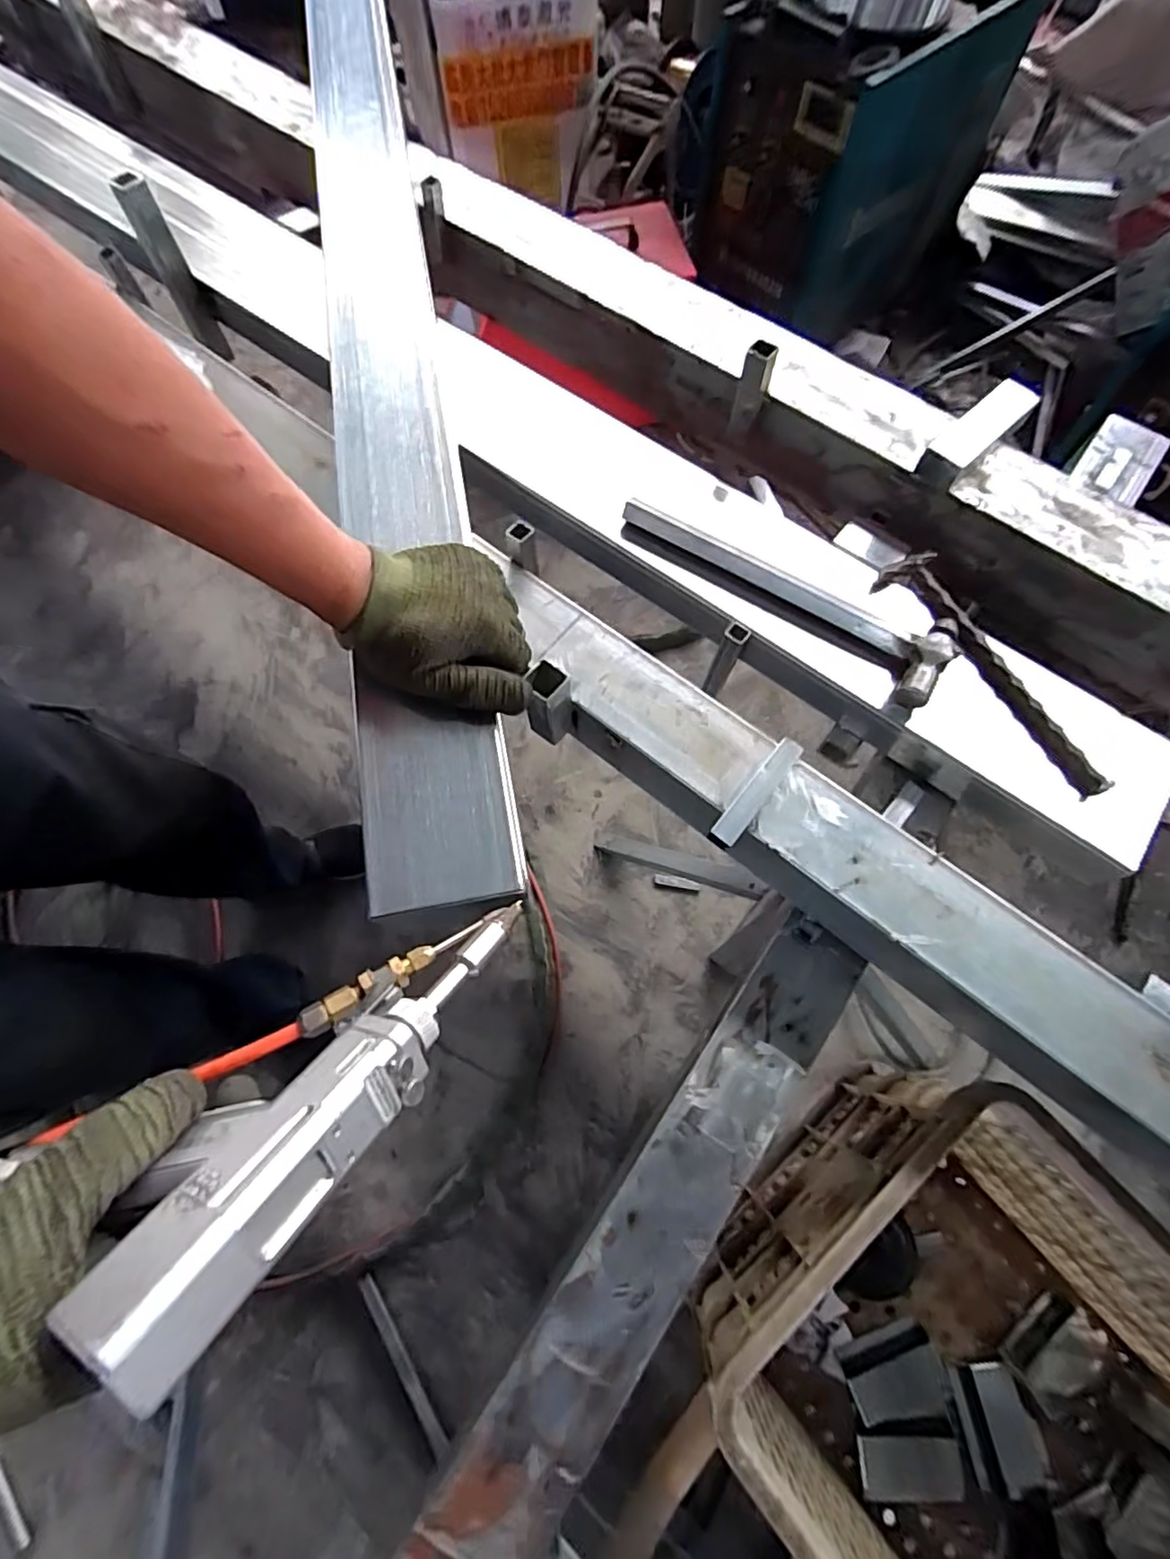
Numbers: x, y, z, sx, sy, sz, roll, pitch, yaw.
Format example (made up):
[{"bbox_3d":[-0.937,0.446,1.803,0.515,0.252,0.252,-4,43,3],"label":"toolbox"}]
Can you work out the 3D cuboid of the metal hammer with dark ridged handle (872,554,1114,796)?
[{"bbox_3d":[0.373,-0.099,0.571,0.052,0.021,0.273,-23,71,-7],"label":"metal hammer with dark ridged handle"}]

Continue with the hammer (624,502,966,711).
[{"bbox_3d":[0.195,-0.195,0.616,0.345,0.047,0.092,36,74,13],"label":"hammer"}]

